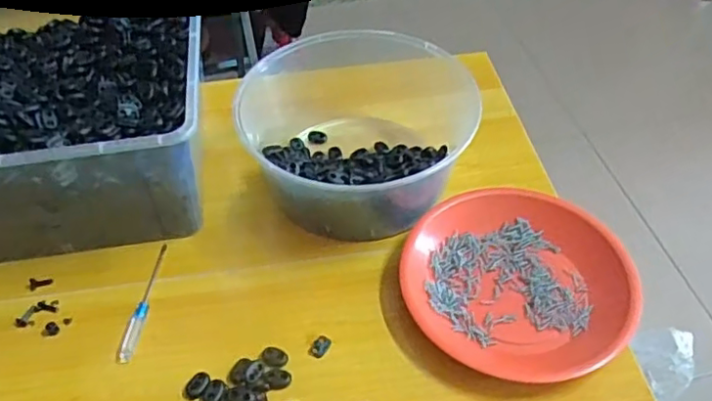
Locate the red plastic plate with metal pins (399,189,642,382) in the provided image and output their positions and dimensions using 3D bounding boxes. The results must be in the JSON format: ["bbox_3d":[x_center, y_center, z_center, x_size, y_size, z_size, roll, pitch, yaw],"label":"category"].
[{"bbox_3d":[0.137,0.067,0.539,0.192,0.028,0.177,-1,48,1],"label":"red plastic plate with metal pins"}]

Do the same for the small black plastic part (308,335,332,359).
[{"bbox_3d":[-0.030,0.121,0.516,0.014,0.004,0.020,22,52,20],"label":"small black plastic part"}]

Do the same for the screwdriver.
[{"bbox_3d":[-0.185,0.087,0.552,0.015,0.009,0.123,4,48,6],"label":"screwdriver"}]

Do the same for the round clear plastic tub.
[{"bbox_3d":[0.002,-0.064,0.615,0.196,0.105,0.210,-1,48,1],"label":"round clear plastic tub"}]

